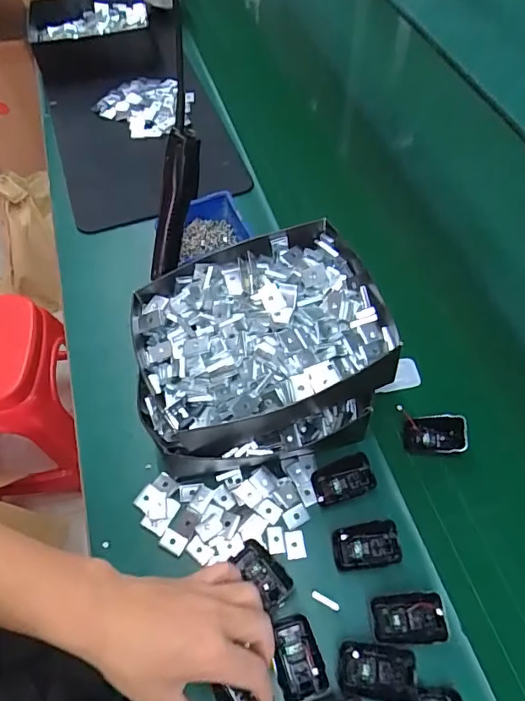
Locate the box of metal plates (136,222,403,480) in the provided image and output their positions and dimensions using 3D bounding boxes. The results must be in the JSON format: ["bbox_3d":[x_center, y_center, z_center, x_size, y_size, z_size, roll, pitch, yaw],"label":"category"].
[{"bbox_3d":[-0.007,0.010,0.554,0.263,0.144,0.218,-14,60,-7],"label":"box of metal plates"}]

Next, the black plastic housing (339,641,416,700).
[{"bbox_3d":[0.107,0.296,0.446,0.069,0.024,0.042,6,59,5],"label":"black plastic housing"}]

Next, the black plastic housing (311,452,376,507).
[{"bbox_3d":[0.092,0.146,0.546,0.069,0.033,0.037,-14,60,-7],"label":"black plastic housing"}]

